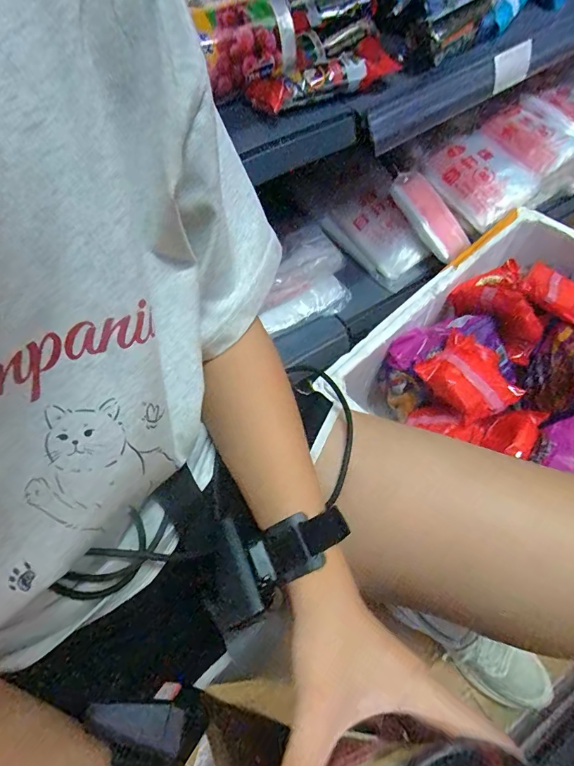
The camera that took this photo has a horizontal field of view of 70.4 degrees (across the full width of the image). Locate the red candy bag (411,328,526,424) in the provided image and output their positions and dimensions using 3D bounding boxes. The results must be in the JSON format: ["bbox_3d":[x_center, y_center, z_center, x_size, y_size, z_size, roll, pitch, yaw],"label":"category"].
[{"bbox_3d":[0.272,-0.003,0.615,0.108,0.062,0.127,-36,66,-17],"label":"red candy bag"}]

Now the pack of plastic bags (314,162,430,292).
[{"bbox_3d":[0.181,-0.295,0.806,0.222,0.152,0.043,48,30,-5],"label":"pack of plastic bags"}]

